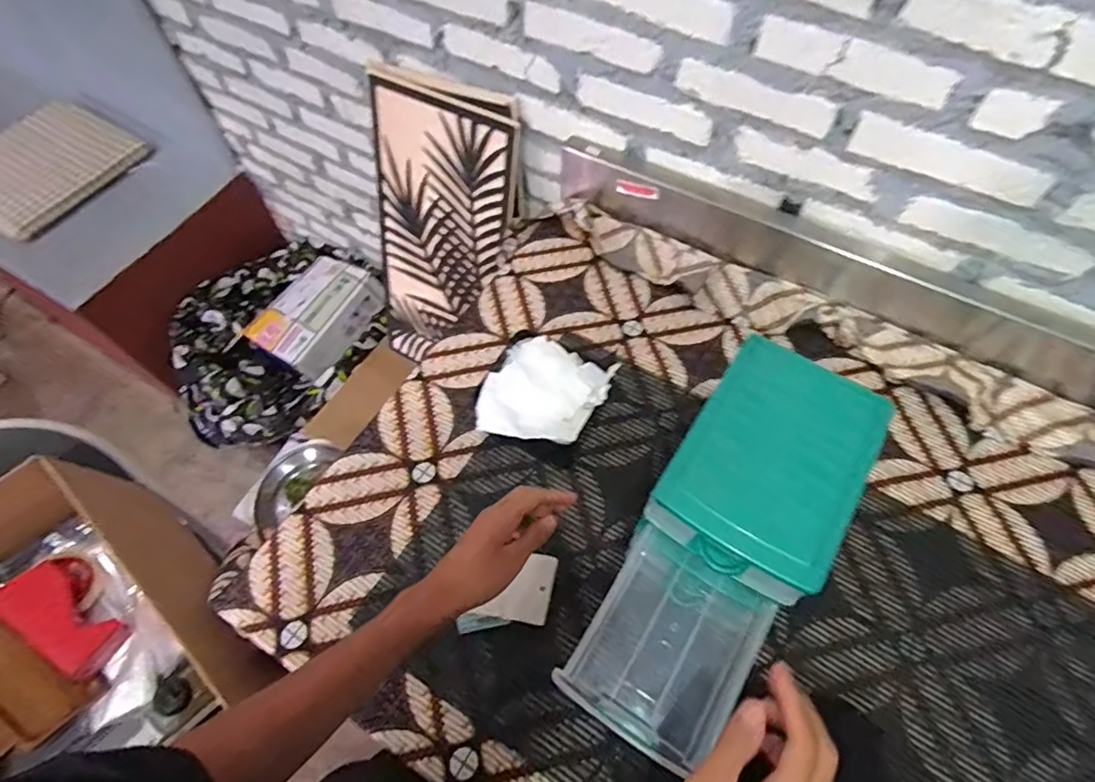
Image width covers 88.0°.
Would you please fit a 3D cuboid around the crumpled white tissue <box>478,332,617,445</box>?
[{"bbox_3d":[0.000,-0.004,0.631,0.131,0.029,0.131,14,60,8],"label":"crumpled white tissue"}]

